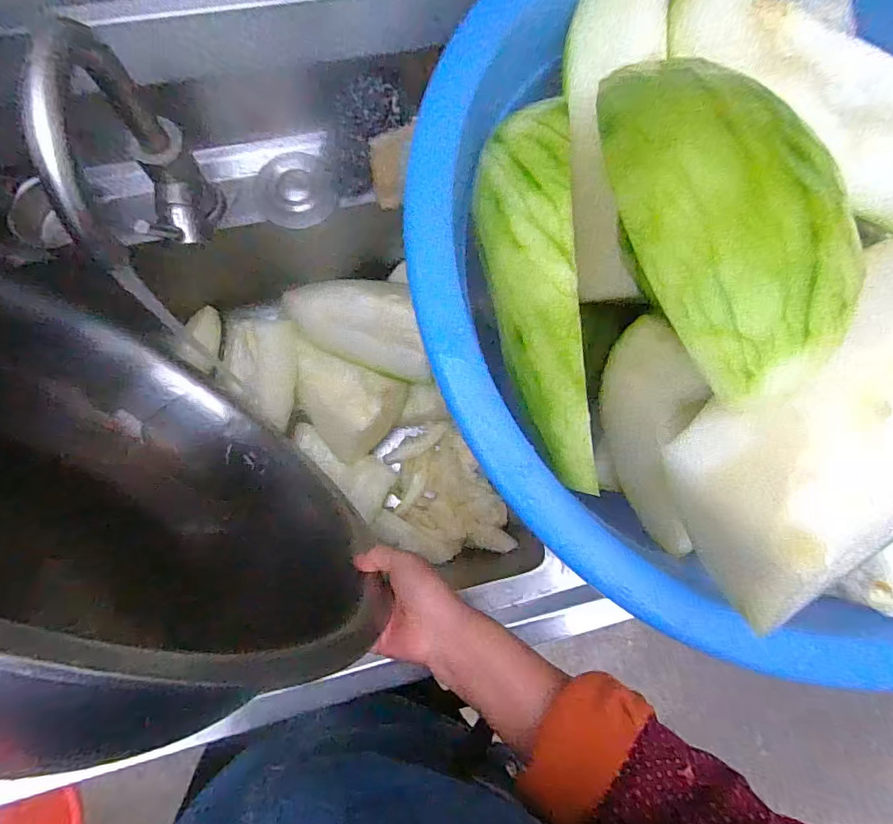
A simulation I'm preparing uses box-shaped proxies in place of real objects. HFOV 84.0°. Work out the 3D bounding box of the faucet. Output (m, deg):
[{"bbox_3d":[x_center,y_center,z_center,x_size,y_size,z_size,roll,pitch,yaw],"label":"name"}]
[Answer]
[{"bbox_3d":[-0.238,-0.169,0.378,0.047,0.224,0.148,1,83,-6],"label":"faucet"}]

